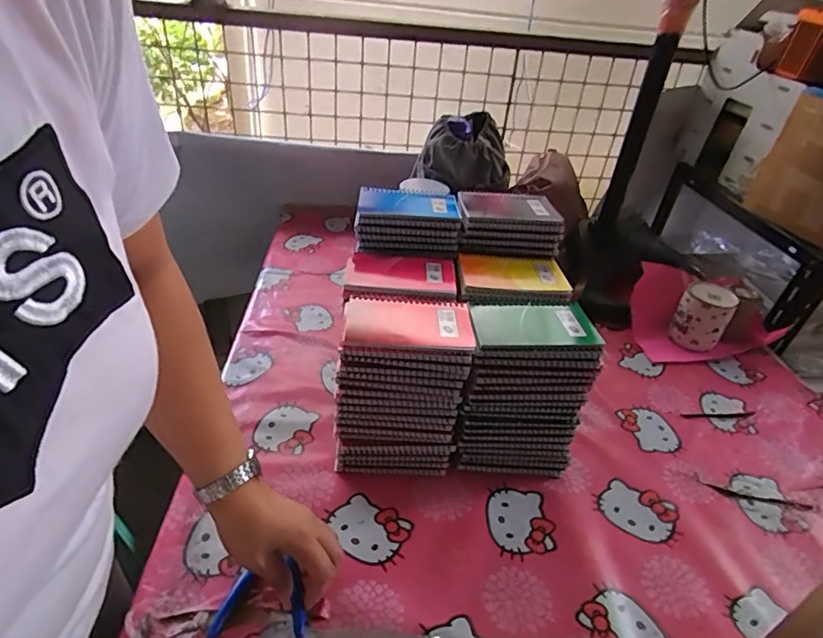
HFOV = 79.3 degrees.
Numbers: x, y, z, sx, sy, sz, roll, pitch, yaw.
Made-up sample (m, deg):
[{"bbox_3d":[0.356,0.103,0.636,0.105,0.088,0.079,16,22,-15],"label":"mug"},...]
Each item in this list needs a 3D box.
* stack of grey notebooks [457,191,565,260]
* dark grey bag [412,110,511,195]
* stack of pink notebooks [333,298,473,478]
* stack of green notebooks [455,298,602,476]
[{"bbox_3d":[0.130,-0.133,0.688,0.139,0.055,0.107,-2,36,-11],"label":"stack of grey notebooks"},{"bbox_3d":[0.120,-0.341,1.021,0.182,0.106,0.179,-26,47,-37],"label":"dark grey bag"},{"bbox_3d":[-0.014,0.076,0.576,0.136,0.211,0.099,4,36,-3],"label":"stack of pink notebooks"},{"bbox_3d":[0.126,0.083,0.595,0.139,0.203,0.101,4,36,-3],"label":"stack of green notebooks"}]

